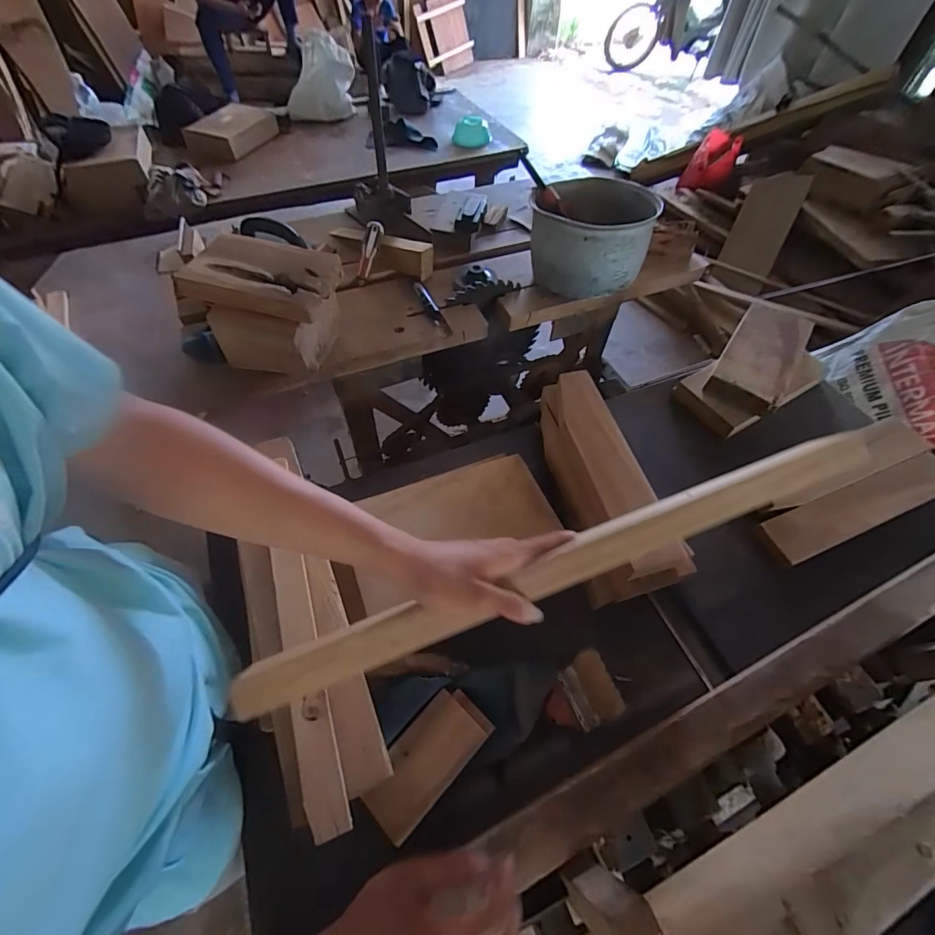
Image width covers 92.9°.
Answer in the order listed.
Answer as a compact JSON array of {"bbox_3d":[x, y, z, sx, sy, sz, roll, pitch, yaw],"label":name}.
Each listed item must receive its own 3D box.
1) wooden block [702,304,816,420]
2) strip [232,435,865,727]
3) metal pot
[{"bbox_3d":[0.540,-0.211,0.812,0.118,0.041,0.278,32,60,18],"label":"wooden block"},{"bbox_3d":[0.104,0.080,0.395,0.605,0.021,0.040,-19,58,-9],"label":"strip"},{"bbox_3d":[0.226,-0.432,0.835,0.200,0.142,0.208,2,55,-2],"label":"metal pot"}]

